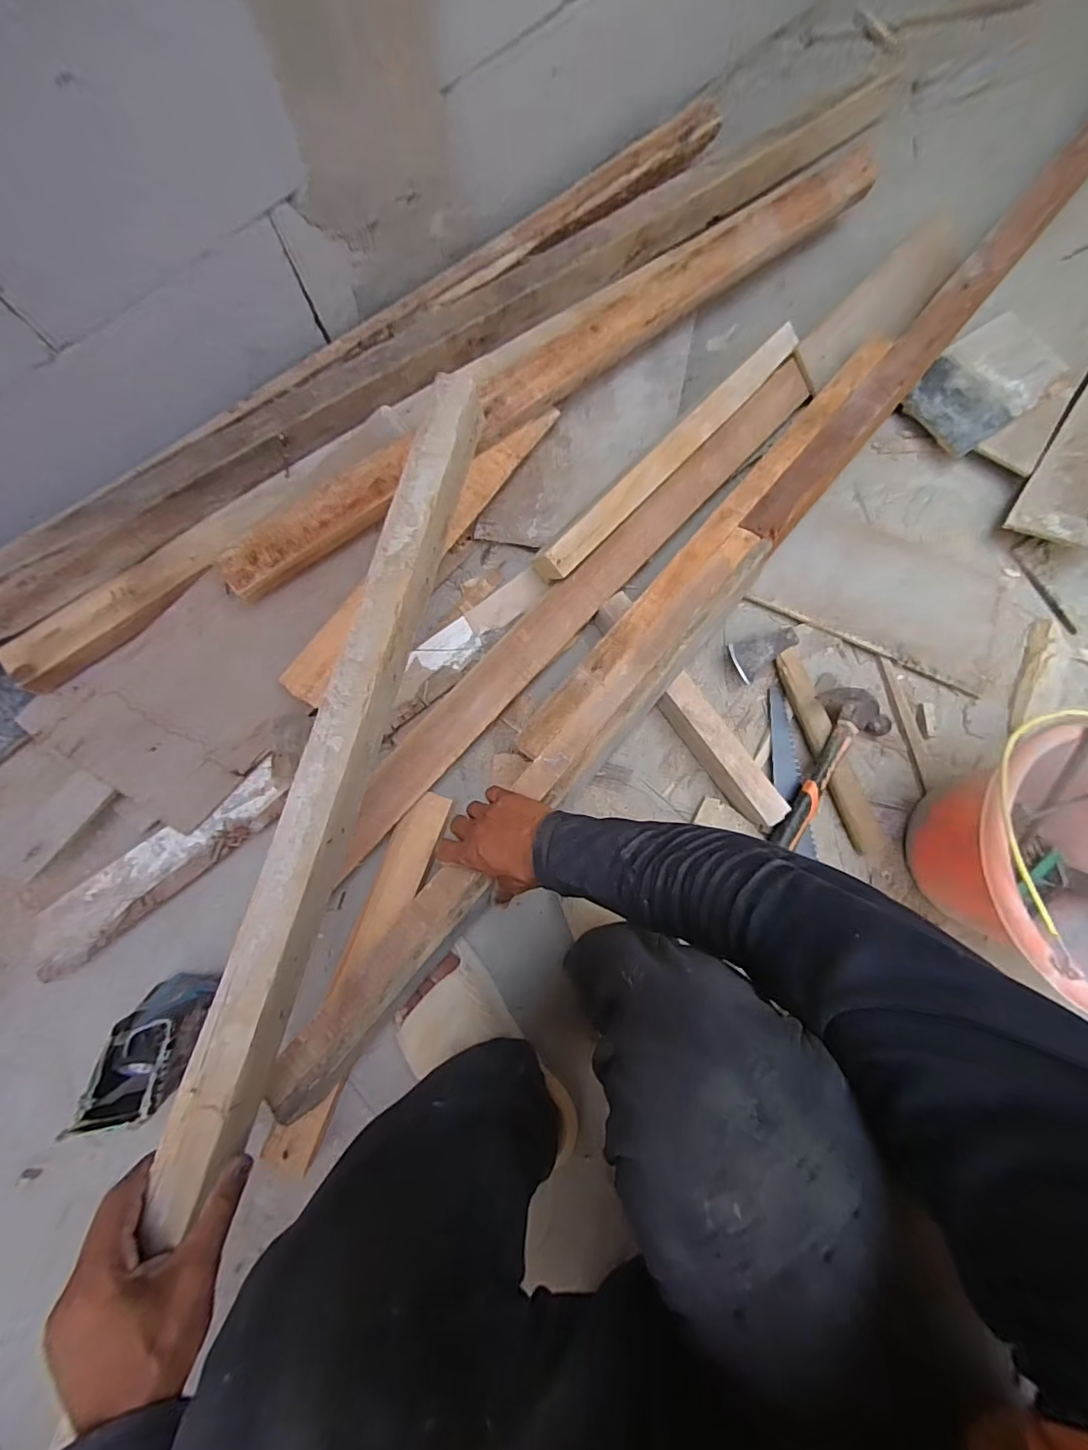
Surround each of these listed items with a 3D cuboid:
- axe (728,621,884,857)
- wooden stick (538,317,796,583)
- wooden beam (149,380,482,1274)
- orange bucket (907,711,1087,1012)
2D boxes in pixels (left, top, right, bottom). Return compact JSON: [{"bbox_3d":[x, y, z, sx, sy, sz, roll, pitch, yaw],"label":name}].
[{"bbox_3d":[0.352,0.012,0.712,0.084,0.038,0.284,-26,81,-5],"label":"axe"},{"bbox_3d":[0.170,-0.365,0.715,0.046,0.026,0.477,44,82,7],"label":"wooden stick"},{"bbox_3d":[-0.169,0.015,0.463,0.053,0.049,0.713,15,80,2],"label":"wooden beam"},{"bbox_3d":[0.556,0.148,0.596,0.261,0.214,0.284,0,80,-1],"label":"orange bucket"}]

